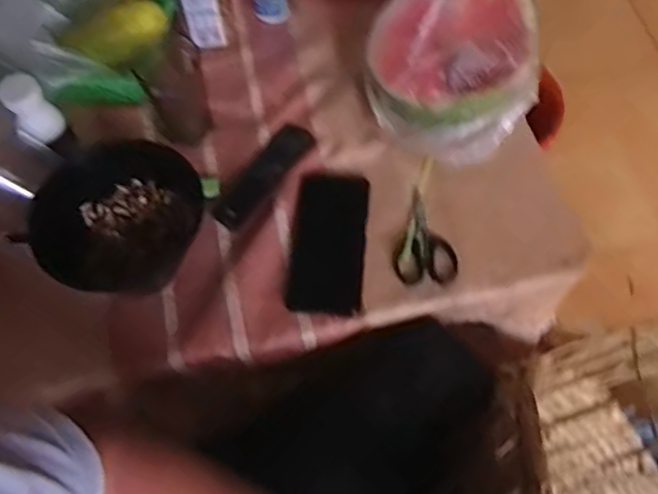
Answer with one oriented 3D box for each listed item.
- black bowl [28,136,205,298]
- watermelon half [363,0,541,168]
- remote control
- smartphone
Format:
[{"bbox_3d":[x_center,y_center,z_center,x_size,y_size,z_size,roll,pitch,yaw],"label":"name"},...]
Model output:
[{"bbox_3d":[-0.220,-0.030,0.656,0.155,0.054,0.168,26,67,14],"label":"black bowl"},{"bbox_3d":[0.128,-0.199,0.665,0.168,0.138,0.162,-3,63,1],"label":"watermelon half"},{"bbox_3d":[-0.075,-0.083,0.710,0.044,0.013,0.151,34,69,17],"label":"remote control"},{"bbox_3d":[0.000,-0.005,0.668,0.076,0.011,0.164,4,64,4],"label":"smartphone"}]

